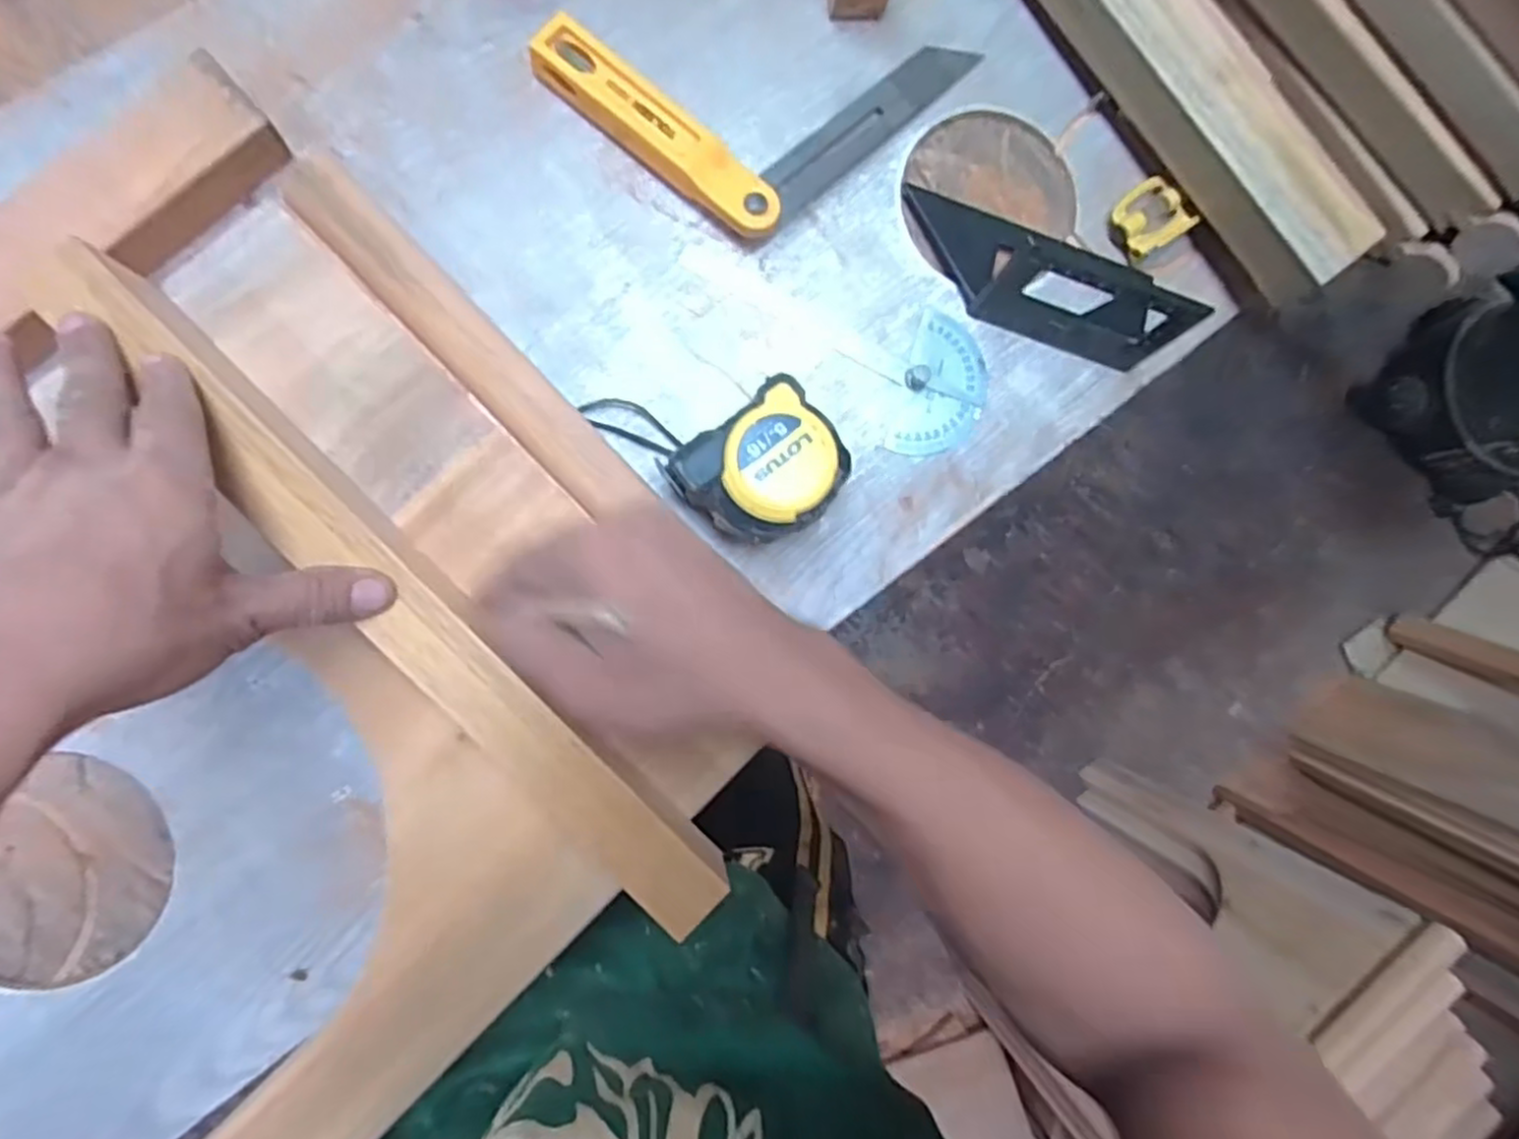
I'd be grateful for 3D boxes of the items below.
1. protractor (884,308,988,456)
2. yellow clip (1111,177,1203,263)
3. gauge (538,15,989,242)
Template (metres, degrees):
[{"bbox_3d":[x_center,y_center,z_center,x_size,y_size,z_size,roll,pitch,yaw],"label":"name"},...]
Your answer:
[{"bbox_3d":[0.111,-0.108,0.440,0.050,0.009,0.086,16,86,-6],"label":"protractor"},{"bbox_3d":[0.240,-0.218,0.456,0.046,0.017,0.041,-31,92,-7],"label":"yellow clip"},{"bbox_3d":[0.000,-0.294,0.427,0.202,0.027,0.158,-44,93,-7],"label":"gauge"}]

